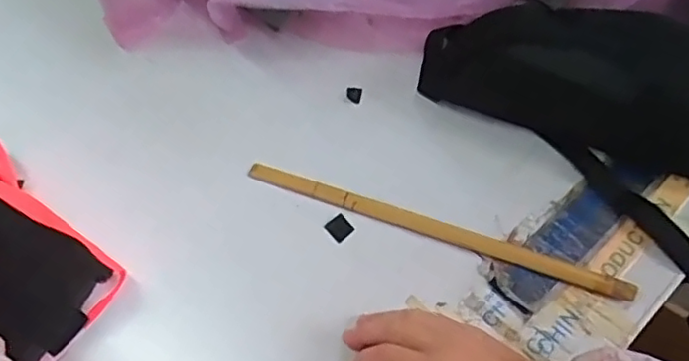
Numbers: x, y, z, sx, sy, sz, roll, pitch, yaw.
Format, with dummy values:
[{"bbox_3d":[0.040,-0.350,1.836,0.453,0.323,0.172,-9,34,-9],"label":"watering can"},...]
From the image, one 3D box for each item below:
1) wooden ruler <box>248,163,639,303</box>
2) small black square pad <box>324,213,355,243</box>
[{"bbox_3d":[0.074,0.039,0.545,0.338,0.008,0.017,18,62,14],"label":"wooden ruler"},{"bbox_3d":[-0.004,0.041,0.550,0.020,0.004,0.022,-38,64,-18],"label":"small black square pad"}]

